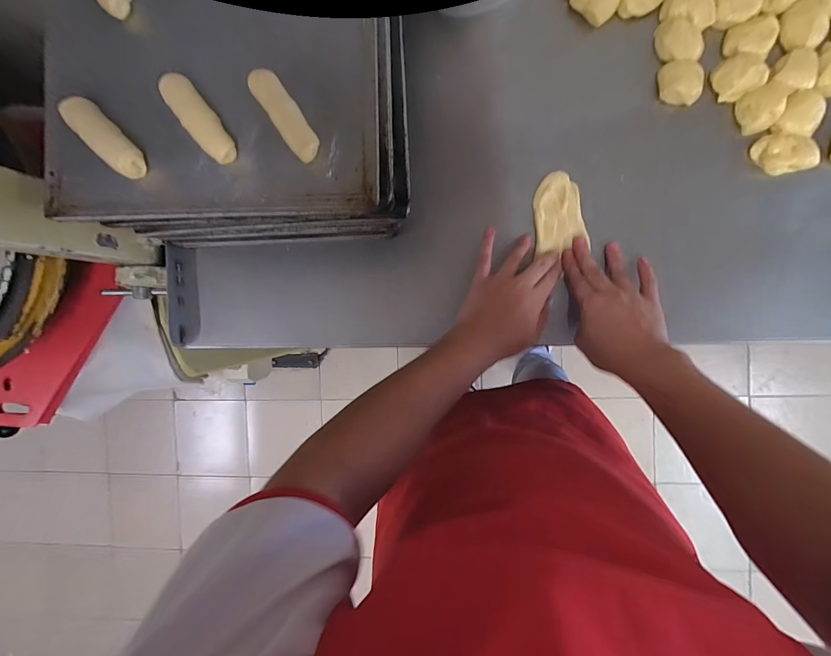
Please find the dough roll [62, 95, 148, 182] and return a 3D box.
[{"bbox_3d":[-0.296,-0.182,0.352,0.092,0.022,0.030,43,95,4],"label":"dough roll"}]

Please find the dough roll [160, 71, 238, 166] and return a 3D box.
[{"bbox_3d":[-0.203,-0.196,0.344,0.026,0.018,0.093,-38,87,6],"label":"dough roll"}]

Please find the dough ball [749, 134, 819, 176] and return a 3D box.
[{"bbox_3d":[0.443,-0.210,0.445,0.058,0.028,0.048,-10,90,7],"label":"dough ball"}]

